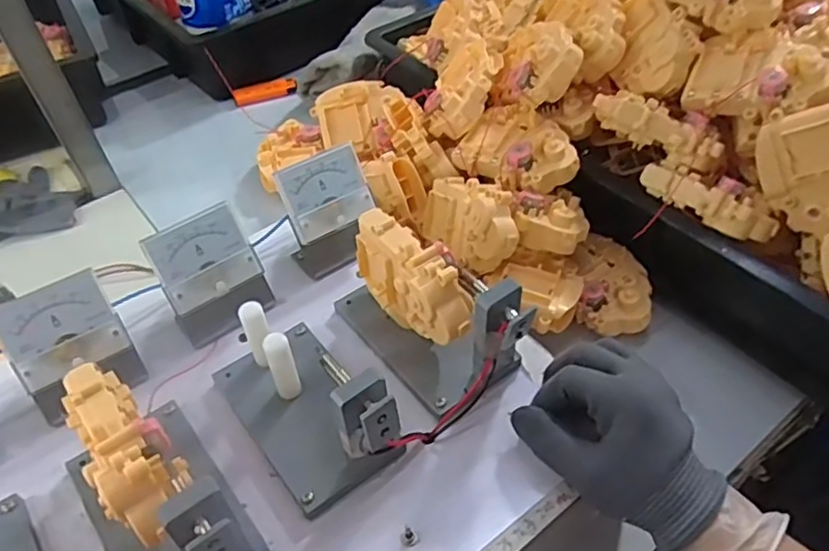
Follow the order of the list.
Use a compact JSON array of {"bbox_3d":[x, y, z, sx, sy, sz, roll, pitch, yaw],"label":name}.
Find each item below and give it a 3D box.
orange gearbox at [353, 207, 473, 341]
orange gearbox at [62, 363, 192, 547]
[{"bbox_3d":[0.000,0.011,0.418,0.041,0.077,0.099,-29,51,-20],"label":"orange gearbox"},{"bbox_3d":[-0.146,0.082,0.322,0.036,0.033,0.095,-33,53,-24],"label":"orange gearbox"}]

